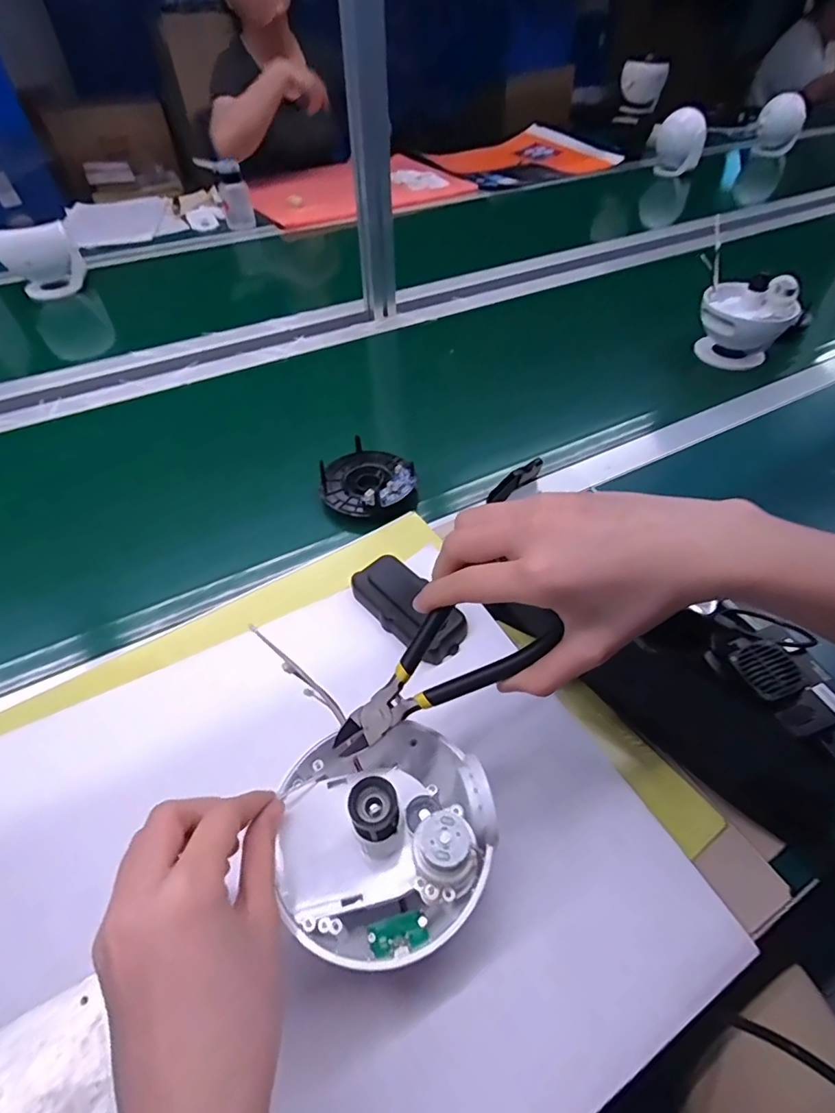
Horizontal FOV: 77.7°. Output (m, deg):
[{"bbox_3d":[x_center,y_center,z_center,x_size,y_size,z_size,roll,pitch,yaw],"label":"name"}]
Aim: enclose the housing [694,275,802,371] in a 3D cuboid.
[{"bbox_3d":[0.448,-0.320,0.721,0.116,0.107,0.093,28,54,22],"label":"housing"}]

